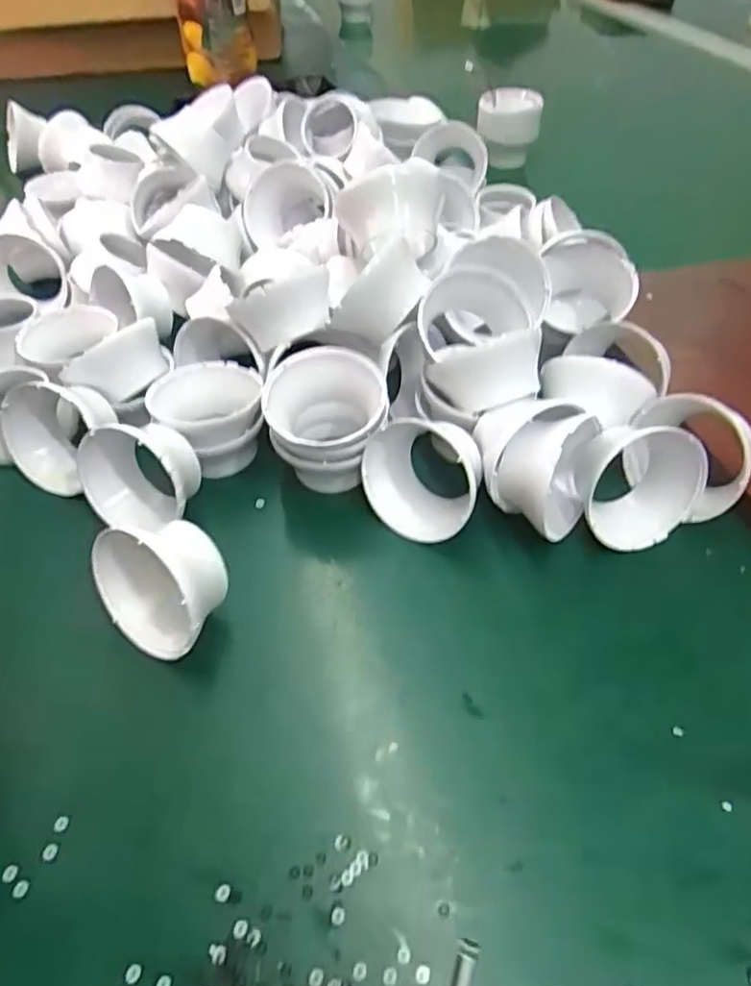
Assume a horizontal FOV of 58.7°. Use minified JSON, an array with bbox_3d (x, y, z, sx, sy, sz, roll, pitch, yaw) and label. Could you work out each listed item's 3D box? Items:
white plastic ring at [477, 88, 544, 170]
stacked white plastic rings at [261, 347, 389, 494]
[{"bbox_3d":[0.119,-0.325,0.601,0.054,0.062,0.054,6,48,6],"label":"white plastic ring"},{"bbox_3d":[-0.021,-0.030,0.309,0.054,0.053,0.047,-7,48,-3],"label":"stacked white plastic rings"}]

